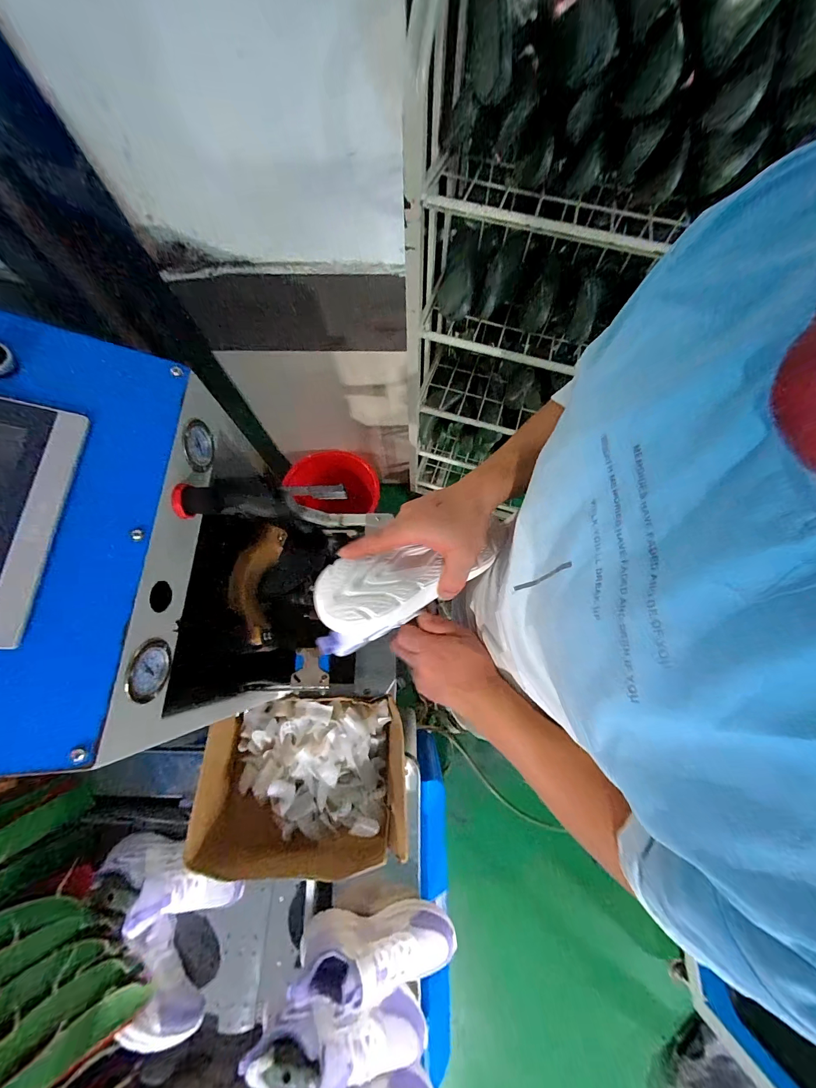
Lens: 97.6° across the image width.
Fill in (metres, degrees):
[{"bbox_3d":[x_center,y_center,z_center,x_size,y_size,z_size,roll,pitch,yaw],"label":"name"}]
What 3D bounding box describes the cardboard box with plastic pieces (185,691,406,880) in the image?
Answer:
[{"bbox_3d":[-0.188,0.412,0.634,0.345,0.131,0.240,-4,74,-1],"label":"cardboard box with plastic pieces"}]

